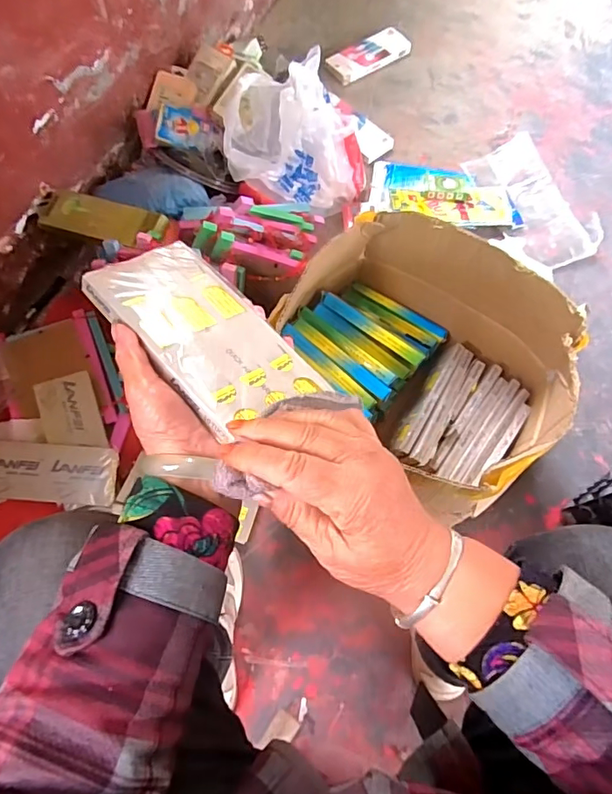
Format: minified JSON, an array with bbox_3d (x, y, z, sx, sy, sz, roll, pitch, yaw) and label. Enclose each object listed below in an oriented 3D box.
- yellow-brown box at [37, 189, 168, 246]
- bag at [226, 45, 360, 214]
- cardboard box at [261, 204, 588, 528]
[{"bbox_3d":[-0.337,-0.291,0.827,0.199,0.021,0.085,16,68,4],"label":"yellow-brown box"},{"bbox_3d":[-0.014,-0.450,0.897,0.243,0.298,0.150,-41,74,-16],"label":"bag"},{"bbox_3d":[0.157,-0.045,0.735,0.382,0.242,0.305,39,72,14],"label":"cardboard box"}]

